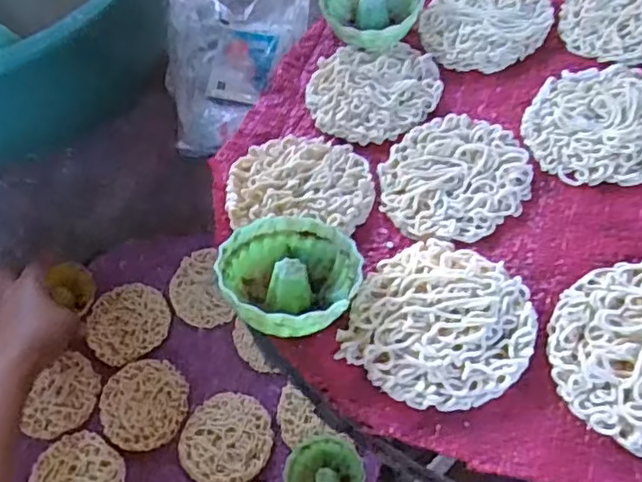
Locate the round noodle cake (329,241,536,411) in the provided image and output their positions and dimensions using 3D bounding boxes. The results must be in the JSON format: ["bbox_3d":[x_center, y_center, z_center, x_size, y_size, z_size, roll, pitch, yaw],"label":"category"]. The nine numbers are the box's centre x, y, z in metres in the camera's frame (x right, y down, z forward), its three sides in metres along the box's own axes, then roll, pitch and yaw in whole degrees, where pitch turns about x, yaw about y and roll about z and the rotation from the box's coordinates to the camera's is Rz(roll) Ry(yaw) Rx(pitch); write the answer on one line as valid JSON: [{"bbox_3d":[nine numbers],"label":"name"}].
[{"bbox_3d":[0.050,0.033,0.267,0.072,0.013,0.072,-1,60,2],"label":"round noodle cake"}]

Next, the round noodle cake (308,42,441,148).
[{"bbox_3d":[0.030,-0.087,0.362,0.072,0.008,0.072,-1,60,2],"label":"round noodle cake"}]

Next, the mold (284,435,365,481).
[{"bbox_3d":[0.003,0.186,0.502,0.060,0.022,0.063,-1,60,2],"label":"mold"}]

